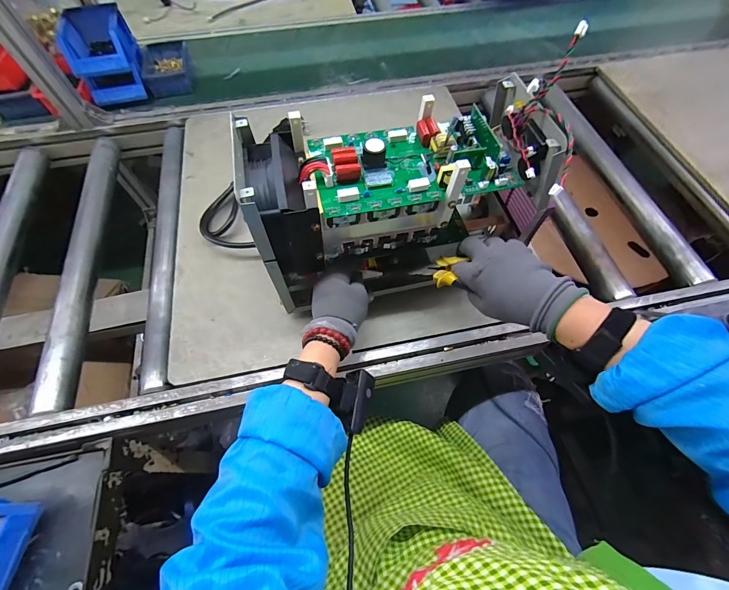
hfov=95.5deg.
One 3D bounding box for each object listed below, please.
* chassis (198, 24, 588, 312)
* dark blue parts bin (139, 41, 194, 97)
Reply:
[{"bbox_3d":[0.045,-0.123,0.439,0.350,0.198,0.141,-12,63,-6],"label":"chassis"},{"bbox_3d":[-0.456,-0.534,0.780,0.104,0.049,0.154,-18,64,-9],"label":"dark blue parts bin"}]

